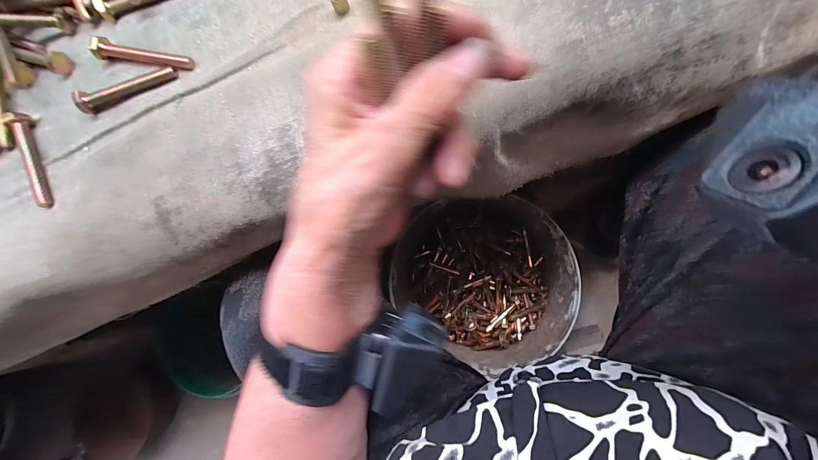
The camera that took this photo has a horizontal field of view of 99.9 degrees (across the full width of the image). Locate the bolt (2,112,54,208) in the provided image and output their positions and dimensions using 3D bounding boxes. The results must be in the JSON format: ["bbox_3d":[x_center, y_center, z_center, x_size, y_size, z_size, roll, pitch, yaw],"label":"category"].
[{"bbox_3d":[-0.248,-0.049,0.227,0.014,0.012,0.071,-31,80,5],"label":"bolt"}]

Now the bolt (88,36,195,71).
[{"bbox_3d":[-0.175,-0.115,0.225,0.065,0.014,0.012,10,85,10],"label":"bolt"}]

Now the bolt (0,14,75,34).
[{"bbox_3d":[-0.267,-0.142,0.231,0.064,0.012,0.011,-1,86,-10],"label":"bolt"}]

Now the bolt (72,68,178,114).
[{"bbox_3d":[-0.186,-0.095,0.223,0.068,0.013,0.014,-20,81,6],"label":"bolt"}]

